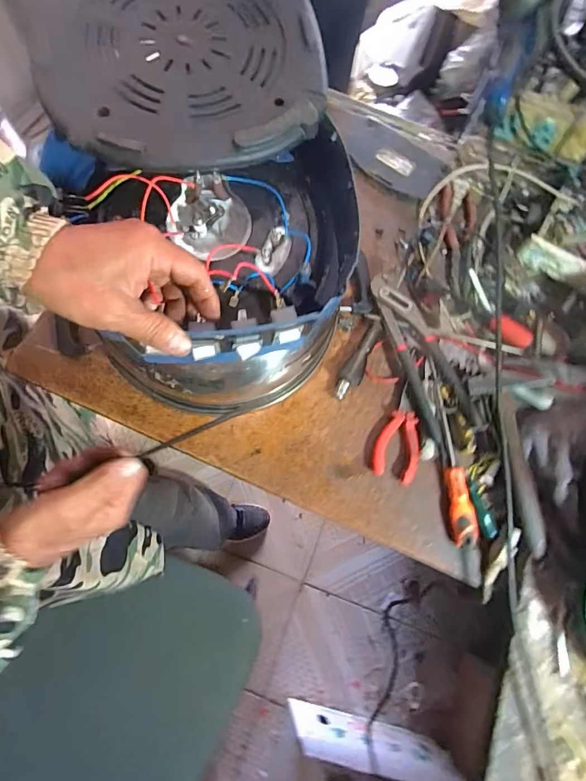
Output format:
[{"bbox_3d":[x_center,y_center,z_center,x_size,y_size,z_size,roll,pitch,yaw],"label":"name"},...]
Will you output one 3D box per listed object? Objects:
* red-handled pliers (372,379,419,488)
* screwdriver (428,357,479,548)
[{"bbox_3d":[0.137,0.055,0.520,0.053,0.022,0.116,19,72,6],"label":"red-handled pliers"},{"bbox_3d":[0.193,0.073,0.518,0.028,0.031,0.227,-5,71,-2],"label":"screwdriver"}]

